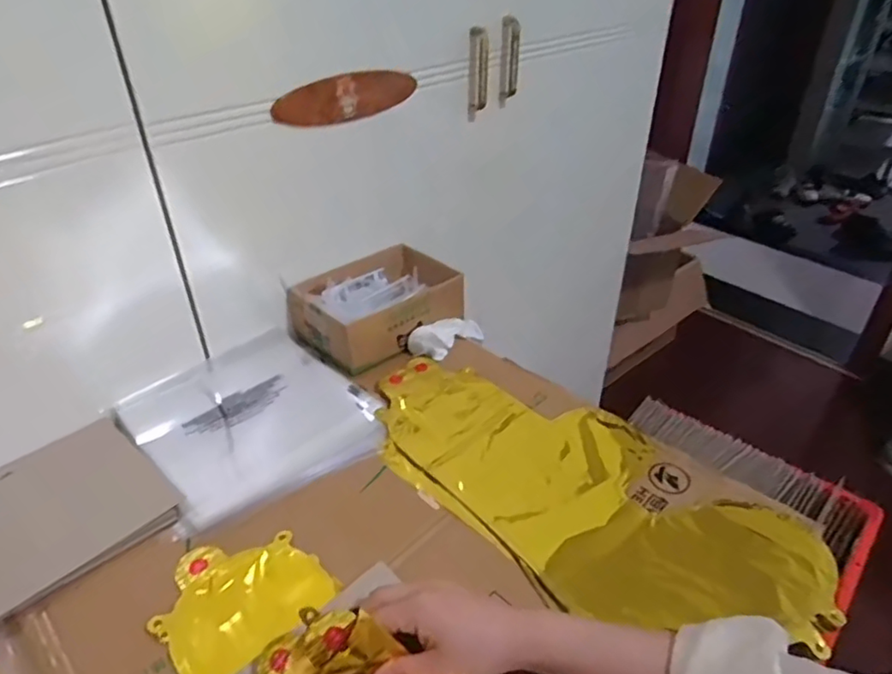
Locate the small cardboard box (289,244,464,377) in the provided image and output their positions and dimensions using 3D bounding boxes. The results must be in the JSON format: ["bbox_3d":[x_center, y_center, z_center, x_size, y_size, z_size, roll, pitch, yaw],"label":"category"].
[{"bbox_3d":[-0.086,-0.040,0.762,0.147,0.062,0.184,30,44,35],"label":"small cardboard box"}]

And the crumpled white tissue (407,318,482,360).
[{"bbox_3d":[0.005,-0.003,0.755,0.037,0.031,0.114,29,31,35],"label":"crumpled white tissue"}]

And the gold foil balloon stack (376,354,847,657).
[{"bbox_3d":[0.111,0.134,0.567,0.200,0.024,0.430,-29,44,-35],"label":"gold foil balloon stack"}]

